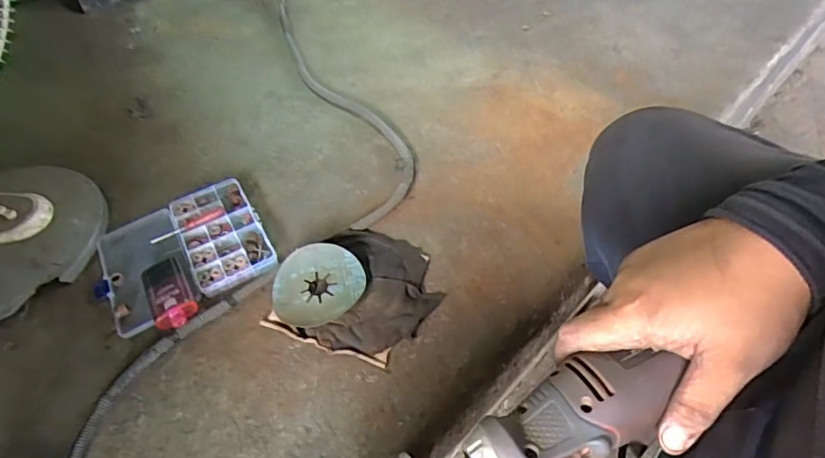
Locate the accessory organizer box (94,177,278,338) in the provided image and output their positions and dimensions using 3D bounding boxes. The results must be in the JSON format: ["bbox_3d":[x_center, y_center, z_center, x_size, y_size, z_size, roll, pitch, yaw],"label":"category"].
[{"bbox_3d":[-0.291,0.031,0.649,0.200,0.031,0.206,-26,52,-17],"label":"accessory organizer box"}]

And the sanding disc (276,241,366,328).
[{"bbox_3d":[-0.112,0.066,0.607,0.110,0.032,0.099,-24,51,-15],"label":"sanding disc"}]

